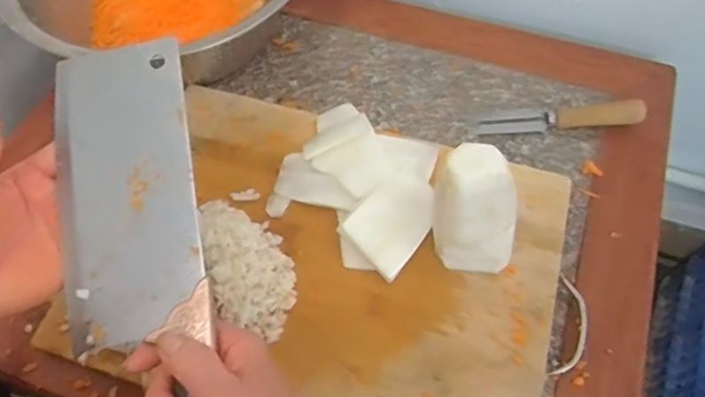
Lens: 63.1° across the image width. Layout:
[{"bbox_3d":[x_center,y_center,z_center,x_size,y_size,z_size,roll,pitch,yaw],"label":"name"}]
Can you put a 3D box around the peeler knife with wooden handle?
[{"bbox_3d":[0.191,-0.079,0.537,0.154,0.027,0.027,2,60,1],"label":"peeler knife with wooden handle"}]

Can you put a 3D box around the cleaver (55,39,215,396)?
[{"bbox_3d":[-0.119,0.045,0.328,0.086,0.017,0.296,-15,74,-8],"label":"cleaver"}]

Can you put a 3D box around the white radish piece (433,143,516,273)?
[{"bbox_3d":[0.089,0.011,0.424,0.071,0.109,0.047,10,61,5],"label":"white radish piece"}]

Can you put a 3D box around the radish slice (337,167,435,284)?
[{"bbox_3d":[0.035,0.017,0.458,0.057,0.007,0.080,44,71,3],"label":"radish slice"}]

